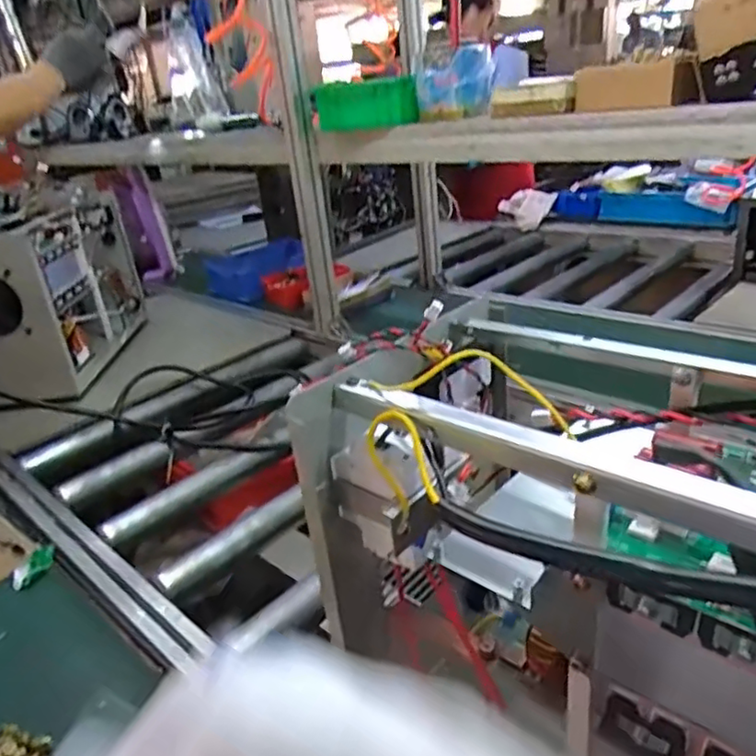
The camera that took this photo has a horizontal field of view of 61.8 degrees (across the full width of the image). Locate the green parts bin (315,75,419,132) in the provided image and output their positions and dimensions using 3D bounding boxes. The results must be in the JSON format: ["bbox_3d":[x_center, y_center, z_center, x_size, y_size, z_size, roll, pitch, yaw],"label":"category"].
[{"bbox_3d":[-0.021,-0.456,1.056,0.162,0.076,0.081,-8,24,-3],"label":"green parts bin"}]

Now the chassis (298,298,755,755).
[{"bbox_3d":[0.184,0.170,0.318,0.451,0.319,0.175,16,32,40],"label":"chassis"}]

